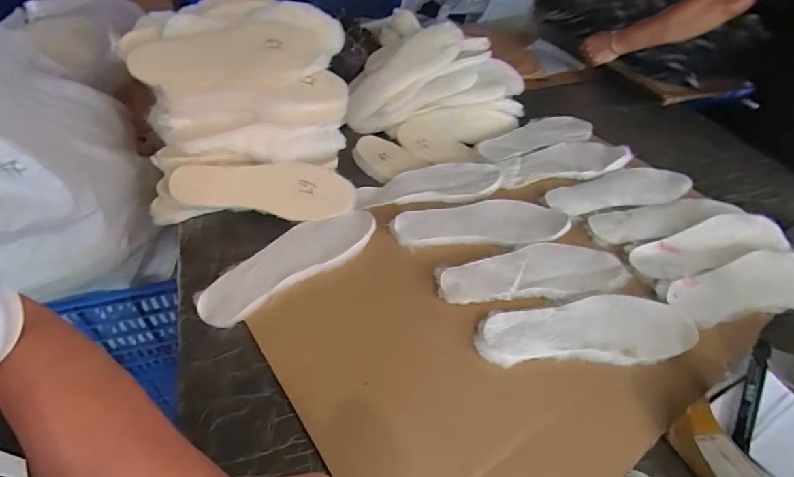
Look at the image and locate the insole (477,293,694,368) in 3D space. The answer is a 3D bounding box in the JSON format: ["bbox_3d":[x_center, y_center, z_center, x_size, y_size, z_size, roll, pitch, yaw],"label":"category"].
[{"bbox_3d":[0.252,0.123,0.565,0.288,0.004,0.095,-6,47,-7],"label":"insole"}]

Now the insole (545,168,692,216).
[{"bbox_3d":[0.399,-0.089,0.774,0.276,0.009,0.087,-9,47,-9],"label":"insole"}]

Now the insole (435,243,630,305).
[{"bbox_3d":[0.199,0.047,0.638,0.280,0.007,0.094,-5,47,-5],"label":"insole"}]

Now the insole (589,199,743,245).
[{"bbox_3d":[0.456,-0.037,0.722,0.260,0.018,0.076,-9,47,-9],"label":"insole"}]

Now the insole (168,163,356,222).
[{"bbox_3d":[-0.216,-0.083,0.701,0.282,0.017,0.089,5,88,-5],"label":"insole"}]

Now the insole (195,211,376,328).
[{"bbox_3d":[-0.161,0.030,0.638,0.274,0.026,0.097,-30,54,-26],"label":"insole"}]

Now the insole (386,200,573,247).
[{"bbox_3d":[0.136,-0.026,0.701,0.278,0.007,0.096,-3,46,-3],"label":"insole"}]

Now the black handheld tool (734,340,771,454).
[{"bbox_3d":[0.378,0.166,0.454,0.017,0.008,0.123,25,66,21],"label":"black handheld tool"}]

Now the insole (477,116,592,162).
[{"bbox_3d":[0.289,-0.216,0.893,0.274,0.006,0.100,-17,49,-16],"label":"insole"}]

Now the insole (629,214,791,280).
[{"bbox_3d":[0.499,0.008,0.675,0.270,0.020,0.074,-13,48,-13],"label":"insole"}]

